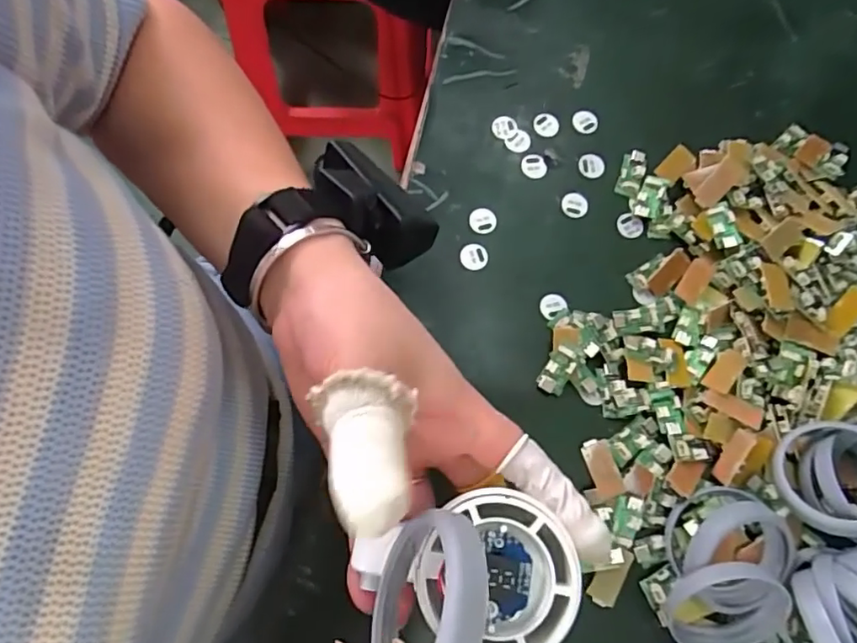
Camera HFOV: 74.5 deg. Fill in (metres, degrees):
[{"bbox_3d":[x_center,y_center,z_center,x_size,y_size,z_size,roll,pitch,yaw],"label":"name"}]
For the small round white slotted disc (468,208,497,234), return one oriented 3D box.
[{"bbox_3d":[0.034,-0.064,0.359,0.016,0.004,0.016,1,76,-4],"label":"small round white slotted disc"}]

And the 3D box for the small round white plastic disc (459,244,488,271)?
[{"bbox_3d":[0.029,-0.041,0.354,0.017,0.004,0.017,1,76,-4],"label":"small round white plastic disc"}]

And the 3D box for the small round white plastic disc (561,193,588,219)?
[{"bbox_3d":[0.096,-0.077,0.372,0.018,0.004,0.017,6,75,-2],"label":"small round white plastic disc"}]

